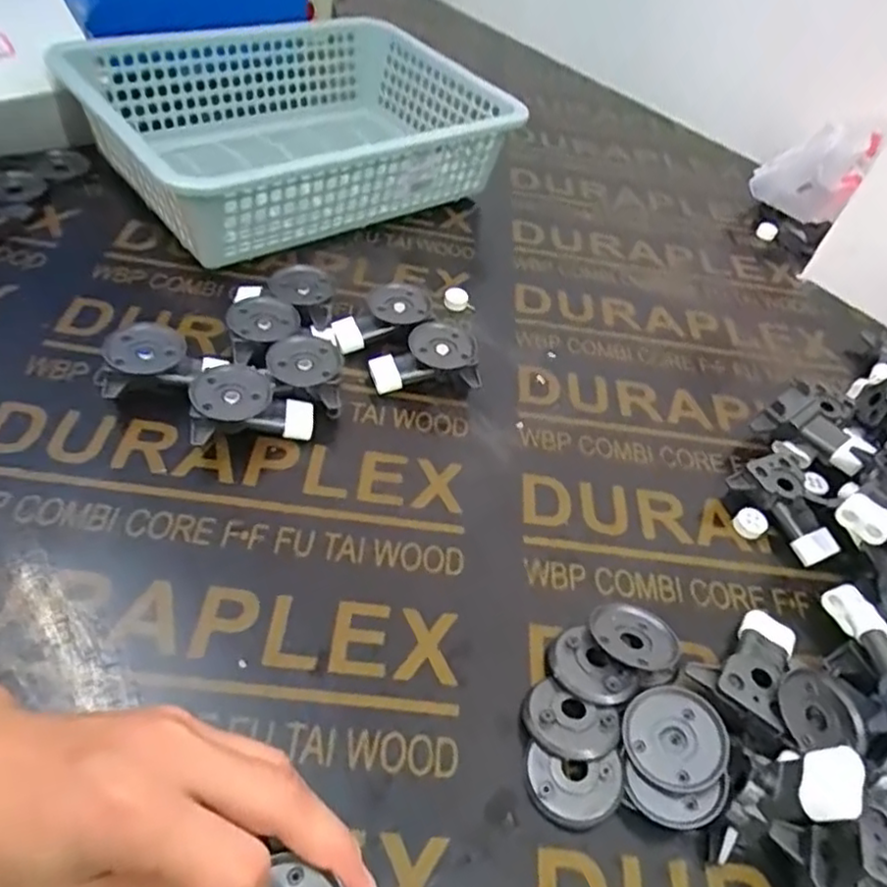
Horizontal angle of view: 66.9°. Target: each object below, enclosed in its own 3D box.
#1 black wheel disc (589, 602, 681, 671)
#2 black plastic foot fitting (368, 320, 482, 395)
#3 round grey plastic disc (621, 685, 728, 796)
[{"bbox_3d":[0.092,0.094,0.325,0.039,0.009,0.039,5,33,-3],"label":"black wheel disc"},{"bbox_3d":[-0.012,-0.054,0.434,0.068,0.031,0.037,3,48,-9],"label":"black plastic foot fitting"},{"bbox_3d":[0.101,0.129,0.293,0.042,0.011,0.041,1,47,-1],"label":"round grey plastic disc"}]

